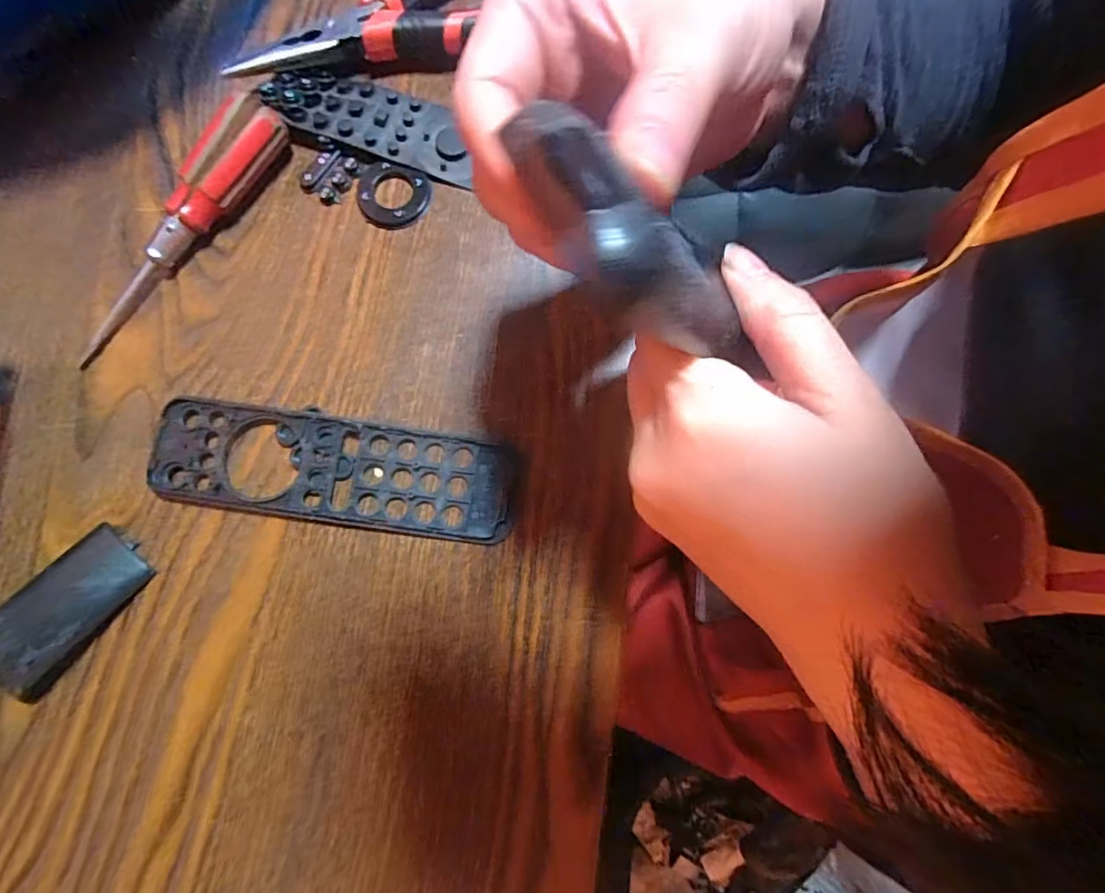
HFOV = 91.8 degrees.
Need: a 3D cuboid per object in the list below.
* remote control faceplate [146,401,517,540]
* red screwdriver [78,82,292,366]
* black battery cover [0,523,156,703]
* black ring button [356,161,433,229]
[{"bbox_3d":[-0.092,0.010,0.227,0.151,0.008,0.044,7,80,2],"label":"remote control faceplate"},{"bbox_3d":[-0.167,-0.097,0.236,0.021,0.025,0.133,37,82,7],"label":"red screwdriver"},{"bbox_3d":[-0.194,0.063,0.213,0.035,0.017,0.059,32,82,6],"label":"black battery cover"},{"bbox_3d":[-0.075,-0.116,0.250,0.034,0.004,0.030,21,80,4],"label":"black ring button"}]

